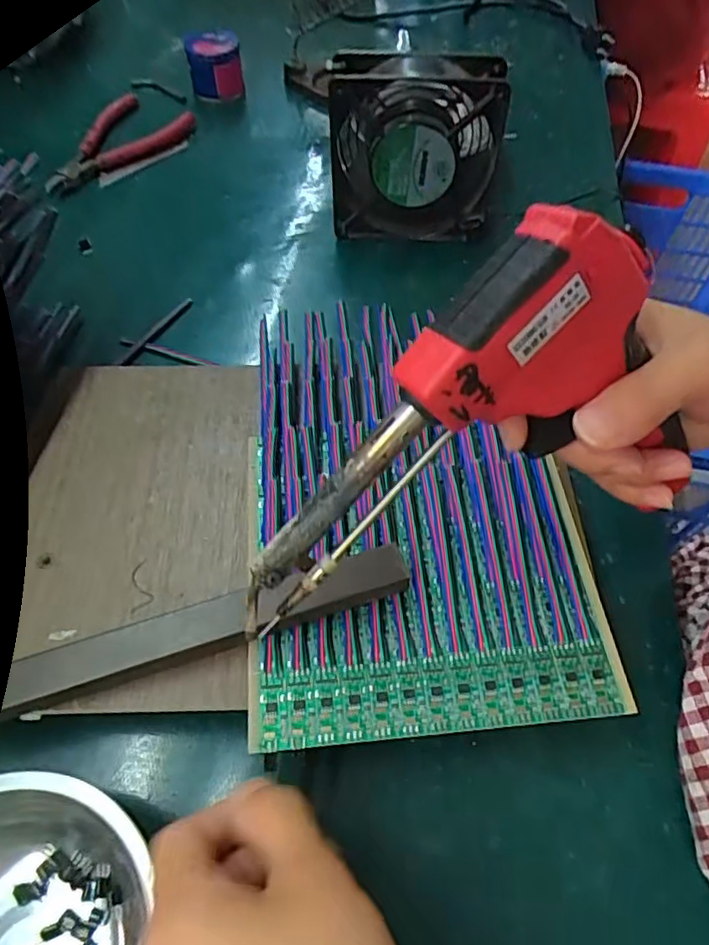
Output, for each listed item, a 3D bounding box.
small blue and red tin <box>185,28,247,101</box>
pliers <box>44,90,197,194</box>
[{"bbox_3d":[-0.140,-0.410,0.596,0.049,0.054,0.049,0,59,1],"label":"small blue and red tin"},{"bbox_3d":[-0.228,-0.310,0.554,0.147,0.022,0.102,-32,61,-21],"label":"pliers"}]

